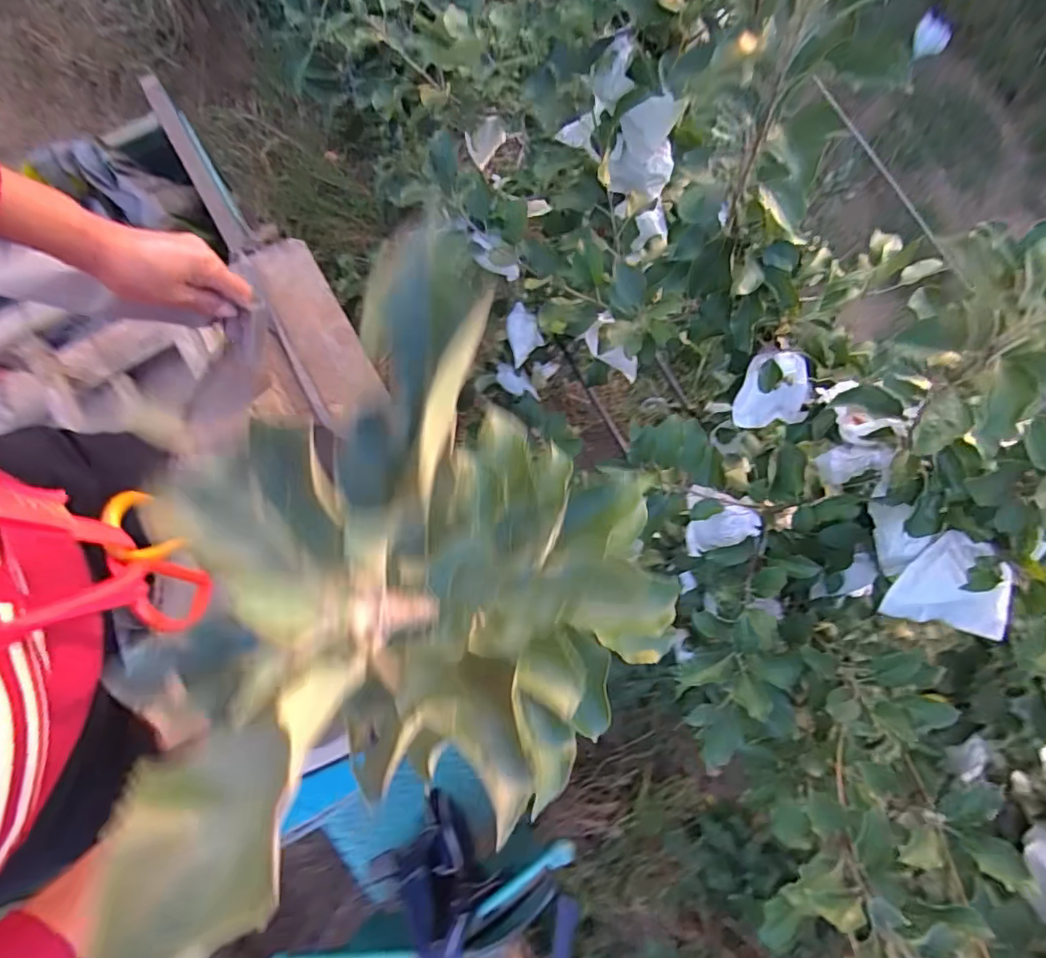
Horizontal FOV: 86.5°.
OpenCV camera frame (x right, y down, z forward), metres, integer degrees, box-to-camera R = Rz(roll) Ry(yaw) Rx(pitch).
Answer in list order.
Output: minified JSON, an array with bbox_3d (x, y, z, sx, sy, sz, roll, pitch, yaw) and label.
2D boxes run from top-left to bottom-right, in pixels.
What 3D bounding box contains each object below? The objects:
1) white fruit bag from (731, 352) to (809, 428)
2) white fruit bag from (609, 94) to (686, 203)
[{"bbox_3d":[0.361,-0.131,0.813,0.092,0.086,0.098,-2,79,-1],"label":"white fruit bag"},{"bbox_3d":[0.197,-0.542,0.909,0.112,0.180,0.062,22,79,3],"label":"white fruit bag"}]

